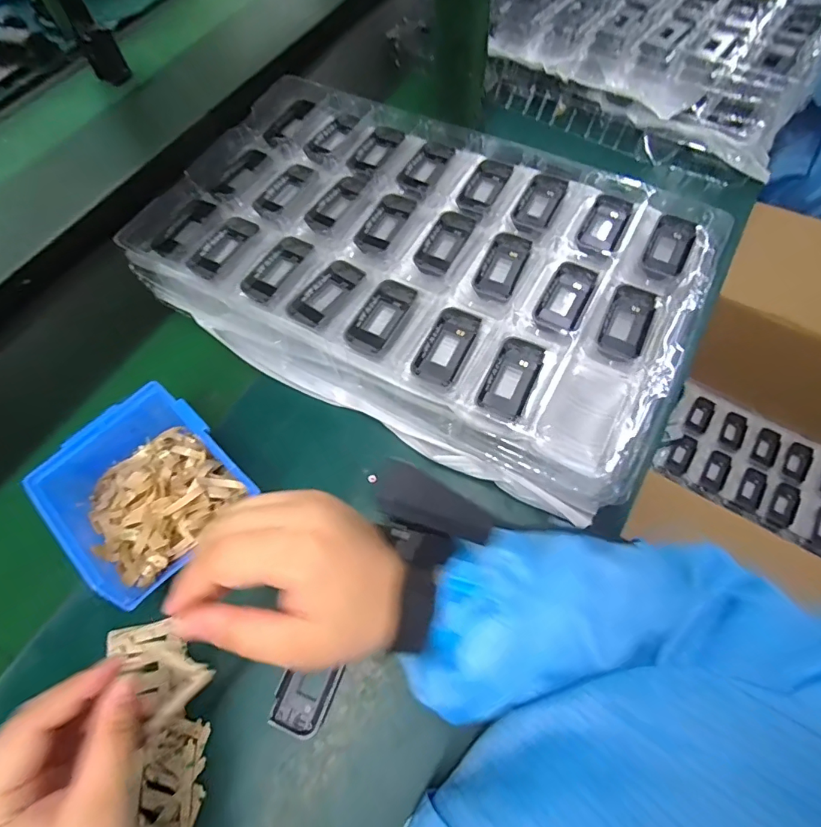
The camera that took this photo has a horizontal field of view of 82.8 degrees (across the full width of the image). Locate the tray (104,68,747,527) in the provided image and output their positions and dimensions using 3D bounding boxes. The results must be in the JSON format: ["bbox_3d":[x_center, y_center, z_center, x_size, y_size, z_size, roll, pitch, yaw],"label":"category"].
[{"bbox_3d":[0.009,-0.157,0.463,0.520,0.060,0.332,26,69,15],"label":"tray"}]

